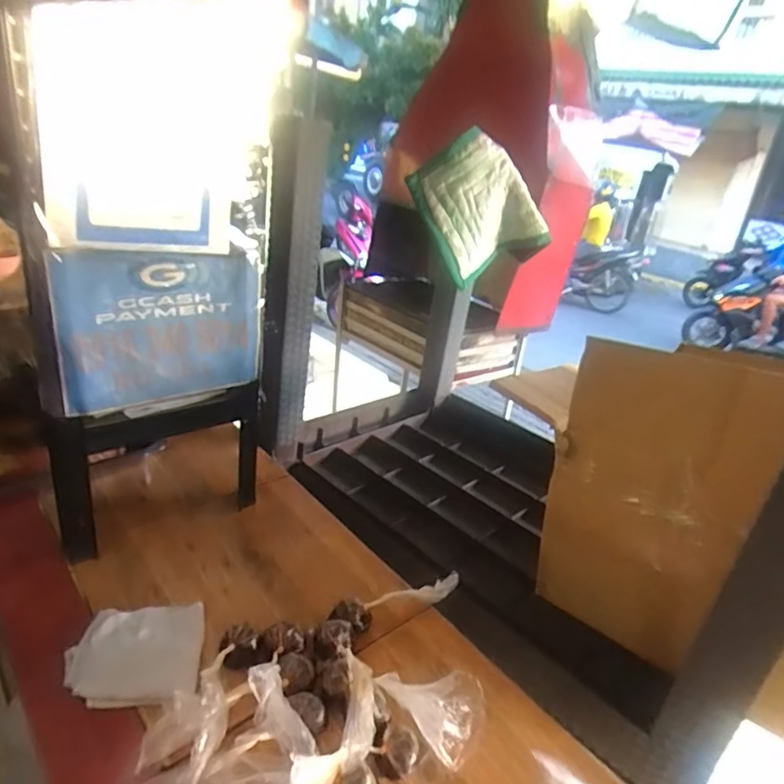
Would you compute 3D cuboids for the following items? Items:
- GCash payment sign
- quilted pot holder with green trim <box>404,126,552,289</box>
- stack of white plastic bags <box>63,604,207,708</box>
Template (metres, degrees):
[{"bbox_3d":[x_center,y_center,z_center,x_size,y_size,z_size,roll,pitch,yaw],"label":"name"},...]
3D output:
[{"bbox_3d":[-0.312,-0.083,0.776,0.263,0.219,0.025,-9,33,-32],"label":"GCash payment sign"},{"bbox_3d":[0.216,-0.432,1.351,0.264,0.344,0.039,-33,33,0],"label":"quilted pot holder with green trim"},{"bbox_3d":[-0.325,0.334,0.711,0.151,0.025,0.138,2,26,-13],"label":"stack of white plastic bags"}]

